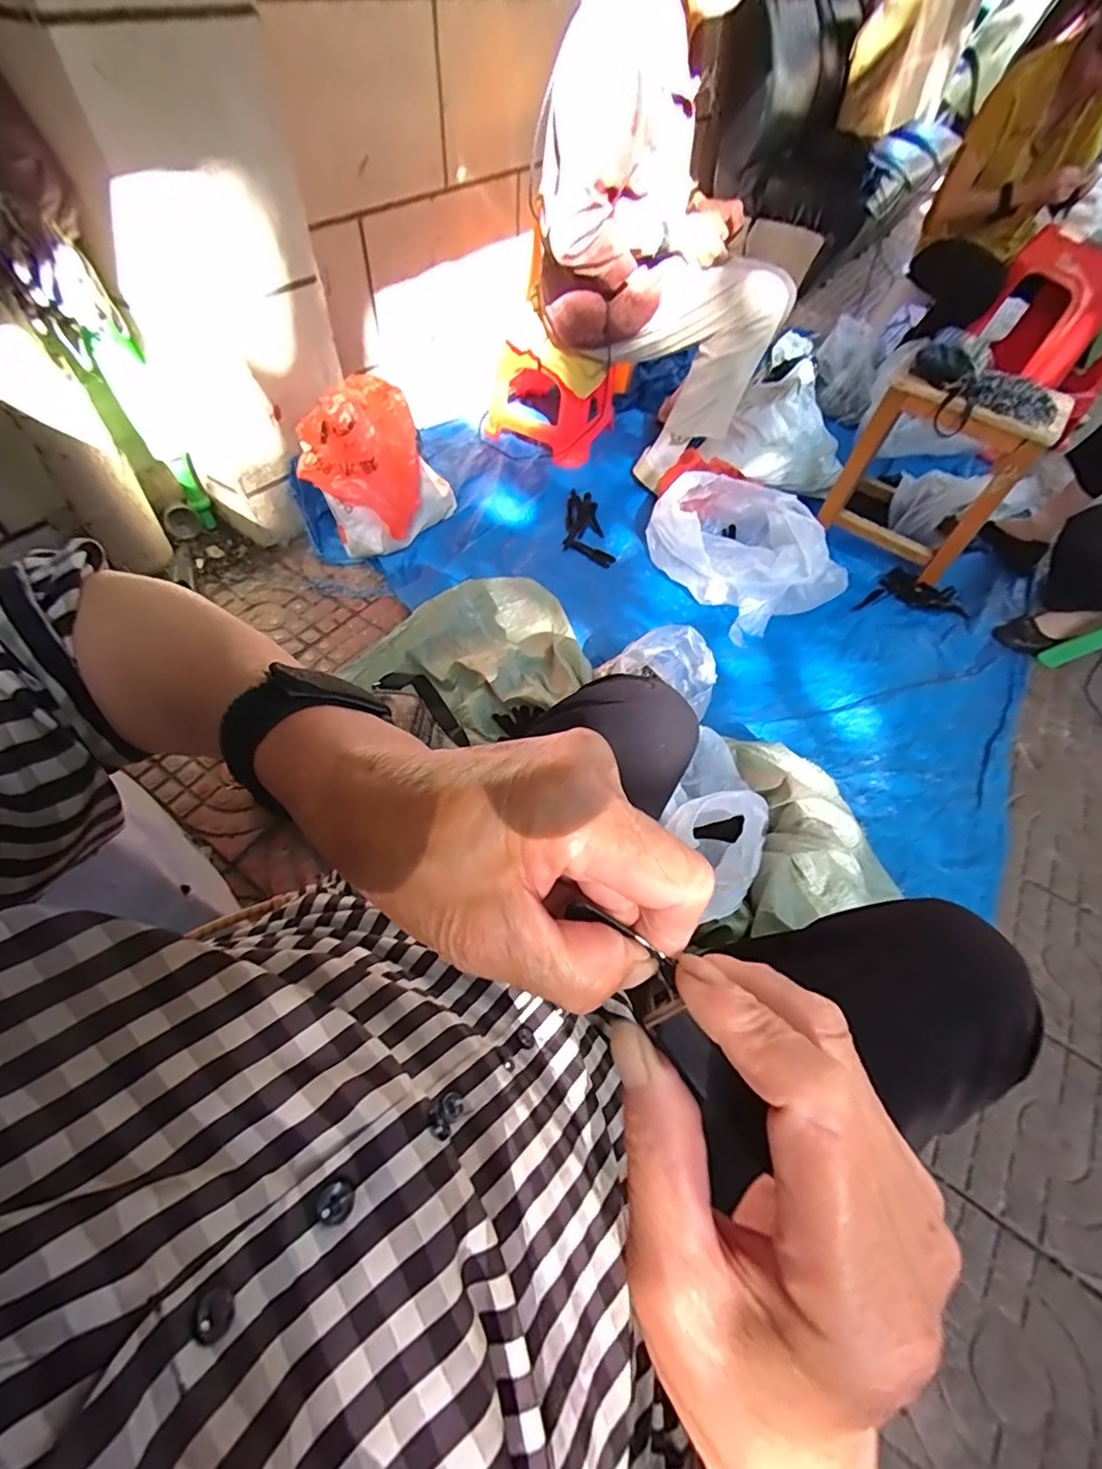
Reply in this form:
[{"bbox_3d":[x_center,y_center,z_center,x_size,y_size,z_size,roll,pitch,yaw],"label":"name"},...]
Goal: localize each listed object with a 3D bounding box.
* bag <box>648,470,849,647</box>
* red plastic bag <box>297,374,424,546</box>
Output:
[{"bbox_3d":[0.443,-0.431,1.281,0.341,0.148,0.369,-24,61,-19],"label":"bag"},{"bbox_3d":[-0.375,-0.539,1.116,0.199,0.243,0.137,11,56,4],"label":"red plastic bag"}]

